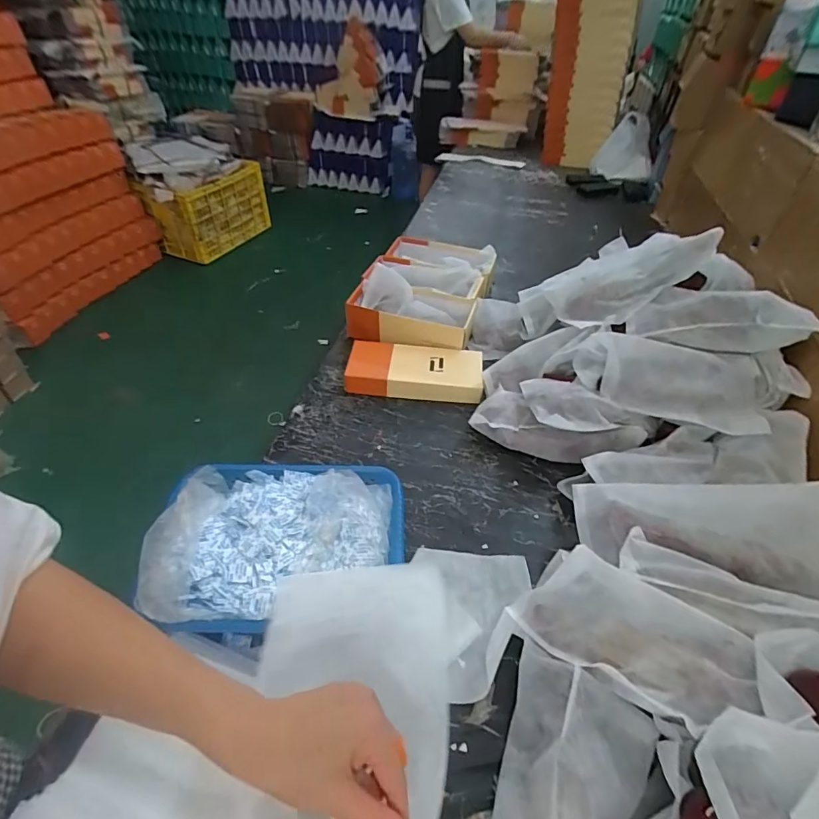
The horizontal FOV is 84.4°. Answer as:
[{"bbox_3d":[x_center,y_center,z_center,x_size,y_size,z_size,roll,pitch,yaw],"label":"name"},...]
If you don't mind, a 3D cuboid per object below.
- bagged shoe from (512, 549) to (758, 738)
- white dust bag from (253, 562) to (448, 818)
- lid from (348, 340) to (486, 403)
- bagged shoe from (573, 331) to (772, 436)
[{"bbox_3d":[0.252,0.264,0.543,0.213,0.080,0.123,21,75,39],"label":"bagged shoe"},{"bbox_3d":[-0.055,0.257,0.437,0.191,0.103,0.256,-1,45,-2],"label":"white dust bag"},{"bbox_3d":[0.012,-0.084,0.948,0.275,0.039,0.140,5,45,3],"label":"lid"},{"bbox_3d":[0.466,-0.046,0.804,0.321,0.098,0.139,11,86,2],"label":"bagged shoe"}]

